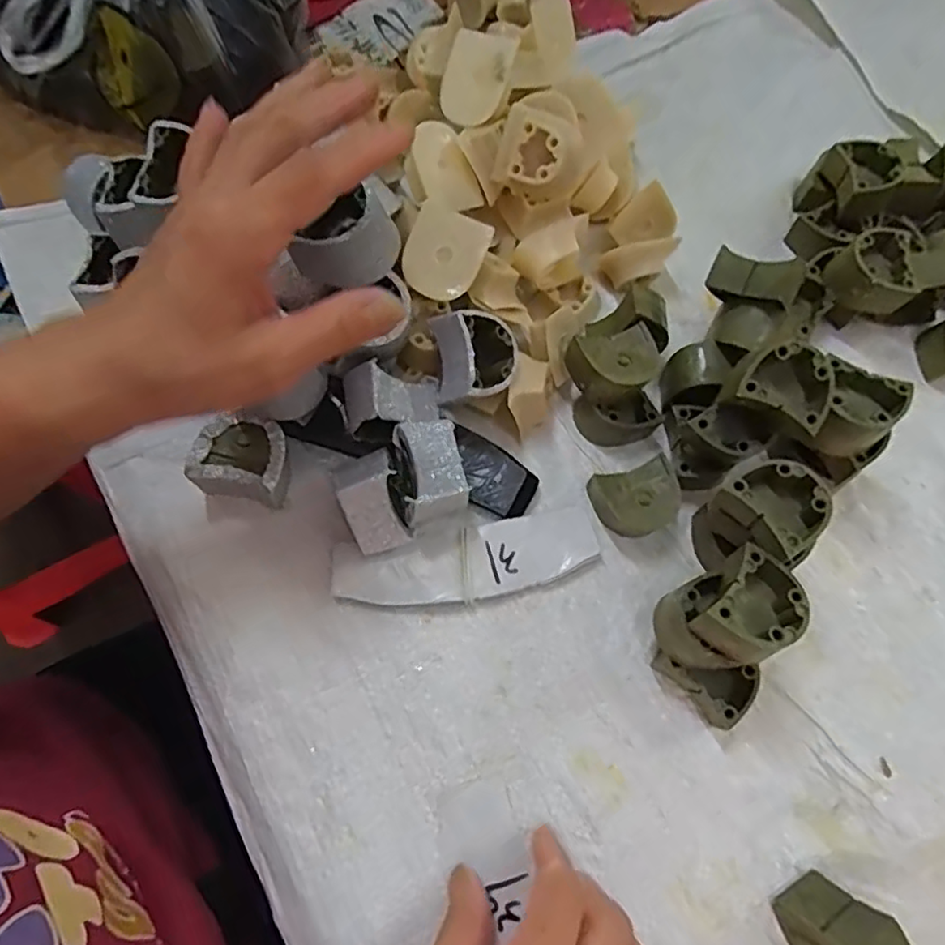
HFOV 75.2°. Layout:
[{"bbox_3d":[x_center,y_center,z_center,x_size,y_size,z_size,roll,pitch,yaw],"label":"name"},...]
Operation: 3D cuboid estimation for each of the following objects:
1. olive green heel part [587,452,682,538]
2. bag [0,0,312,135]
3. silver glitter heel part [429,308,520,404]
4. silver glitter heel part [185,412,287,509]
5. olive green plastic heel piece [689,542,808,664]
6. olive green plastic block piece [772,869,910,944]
[{"bbox_3d":[0.093,0.016,0.354,0.046,0.025,0.039,-8,71,-6],"label":"olive green heel part"},{"bbox_3d":[-0.223,-0.298,0.413,0.219,0.096,0.120,-17,72,-9],"label":"bag"},{"bbox_3d":[-0.001,-0.064,0.344,0.040,0.036,0.046,-8,91,-49],"label":"silver glitter heel part"},{"bbox_3d":[-0.127,-0.007,0.345,0.049,0.032,0.040,7,70,0],"label":"silver glitter heel part"},{"bbox_3d":[0.128,0.063,0.287,0.047,0.023,0.042,-38,77,-16],"label":"olive green plastic heel piece"},{"bbox_3d":[0.167,0.213,0.273,0.035,0.043,0.046,-28,74,-12],"label":"olive green plastic block piece"}]

